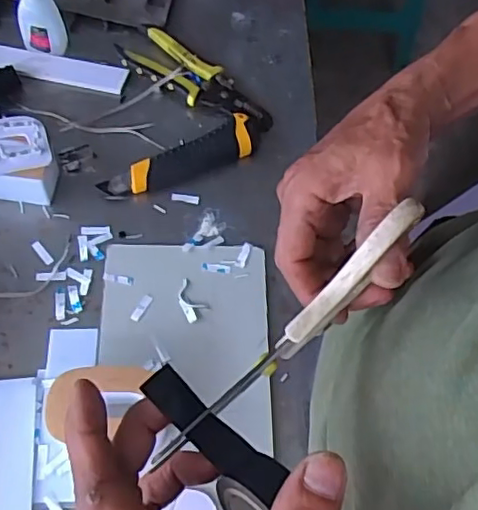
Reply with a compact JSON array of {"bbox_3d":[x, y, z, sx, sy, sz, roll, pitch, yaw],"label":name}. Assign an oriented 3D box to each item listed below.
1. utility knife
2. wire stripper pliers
[{"bbox_3d":[-0.051,-0.091,0.577,0.161,0.017,0.039,-28,68,-16],"label":"utility knife"},{"bbox_3d":[-0.042,-0.178,0.617,0.162,0.025,0.058,33,66,13],"label":"wire stripper pliers"}]

